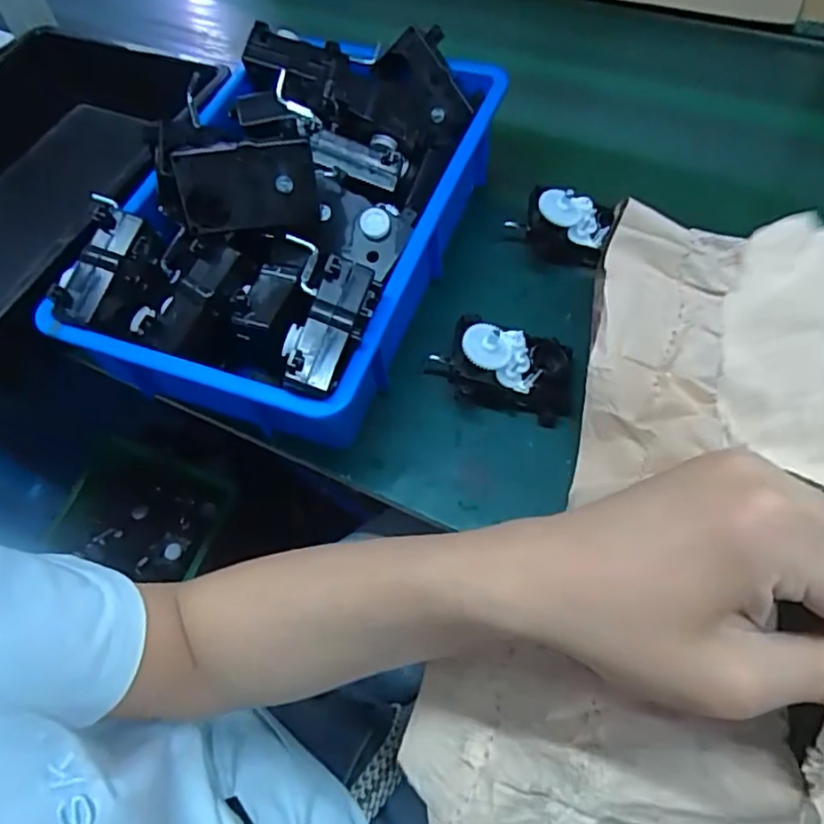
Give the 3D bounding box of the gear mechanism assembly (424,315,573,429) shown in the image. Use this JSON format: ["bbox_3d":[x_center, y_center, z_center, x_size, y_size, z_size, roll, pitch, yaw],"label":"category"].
[{"bbox_3d":[0.073,-0.039,0.516,0.117,0.052,0.078,2,58,6],"label":"gear mechanism assembly"}]

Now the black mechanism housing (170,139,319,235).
[{"bbox_3d":[-0.126,-0.175,0.485,0.101,0.063,0.032,-9,35,-3],"label":"black mechanism housing"}]

